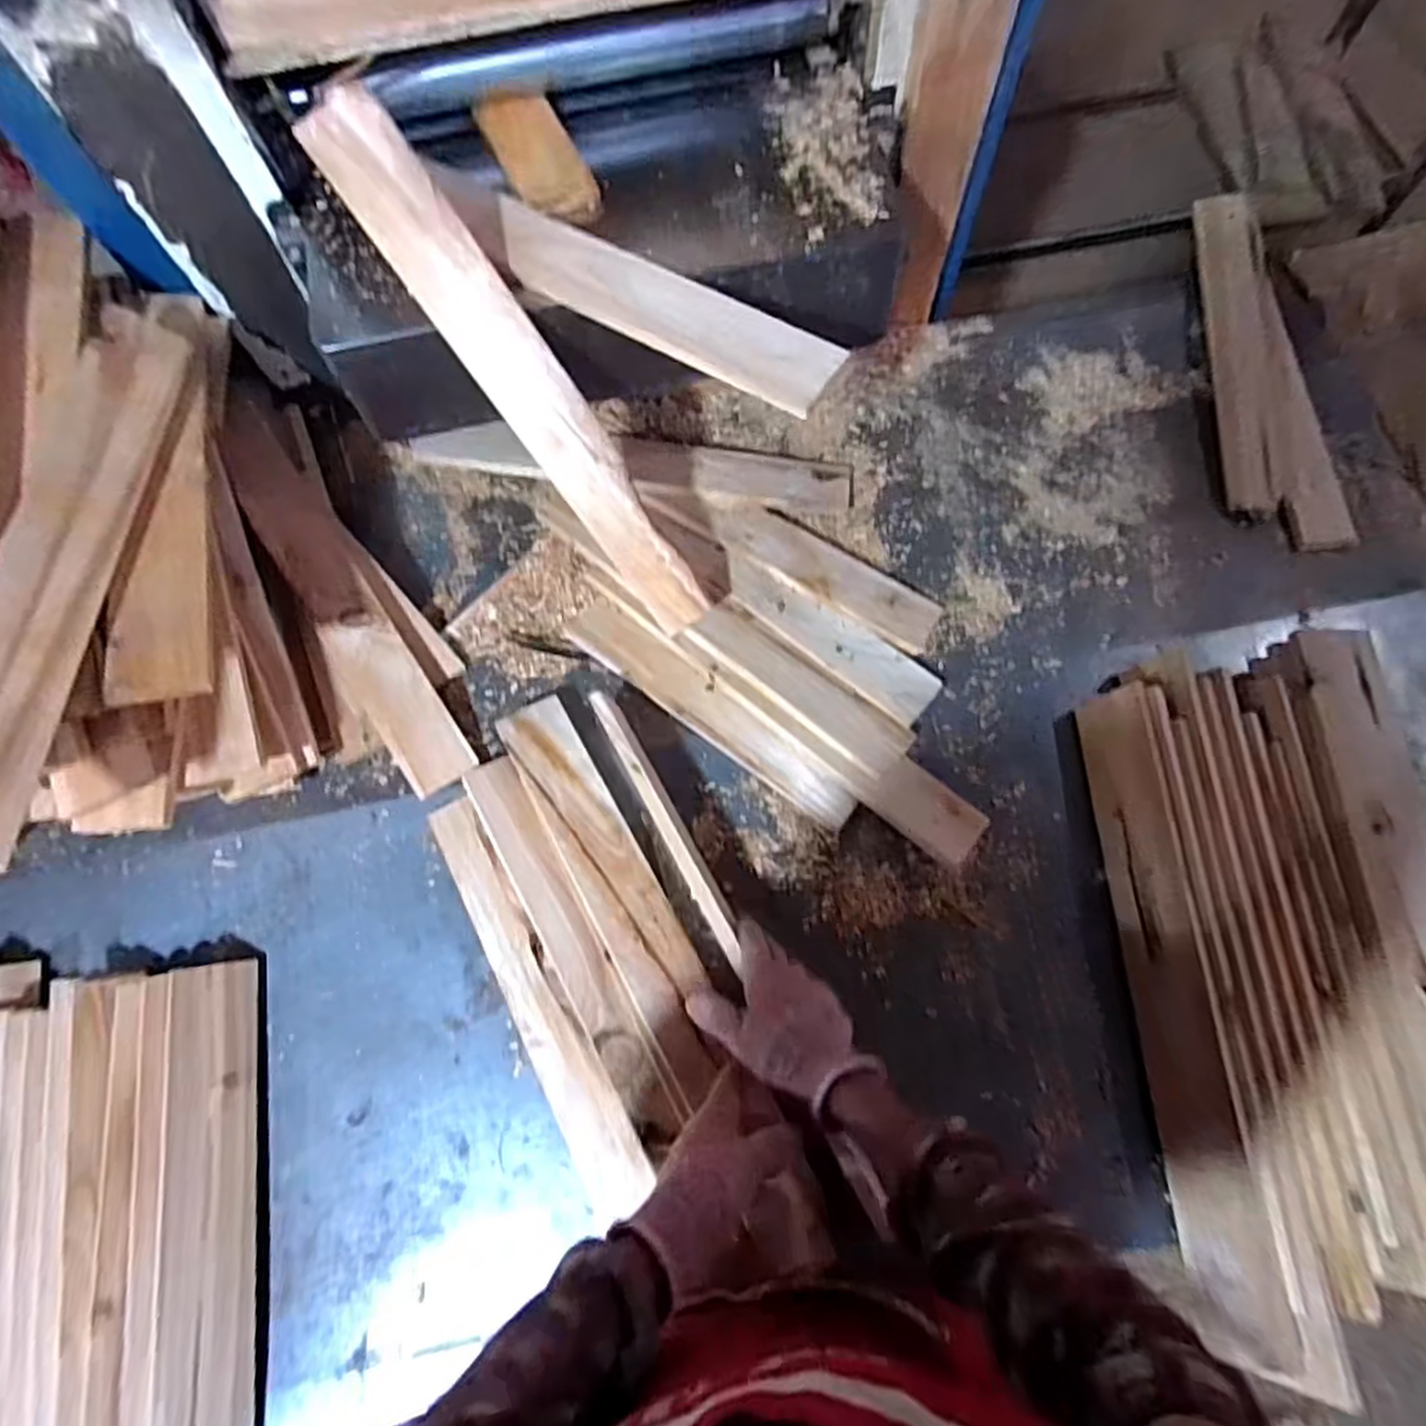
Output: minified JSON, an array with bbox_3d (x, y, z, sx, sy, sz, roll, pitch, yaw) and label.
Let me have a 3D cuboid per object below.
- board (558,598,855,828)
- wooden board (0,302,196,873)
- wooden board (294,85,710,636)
[{"bbox_3d":[-0.005,-0.004,0.763,0.354,0.012,0.056,36,95,14],"label":"board"},{"bbox_3d":[-0.503,-0.124,0.559,0.074,0.014,0.477,13,62,-28],"label":"wooden board"},{"bbox_3d":[-0.156,-0.280,0.652,0.064,0.027,0.492,-42,116,-12],"label":"wooden board"}]

